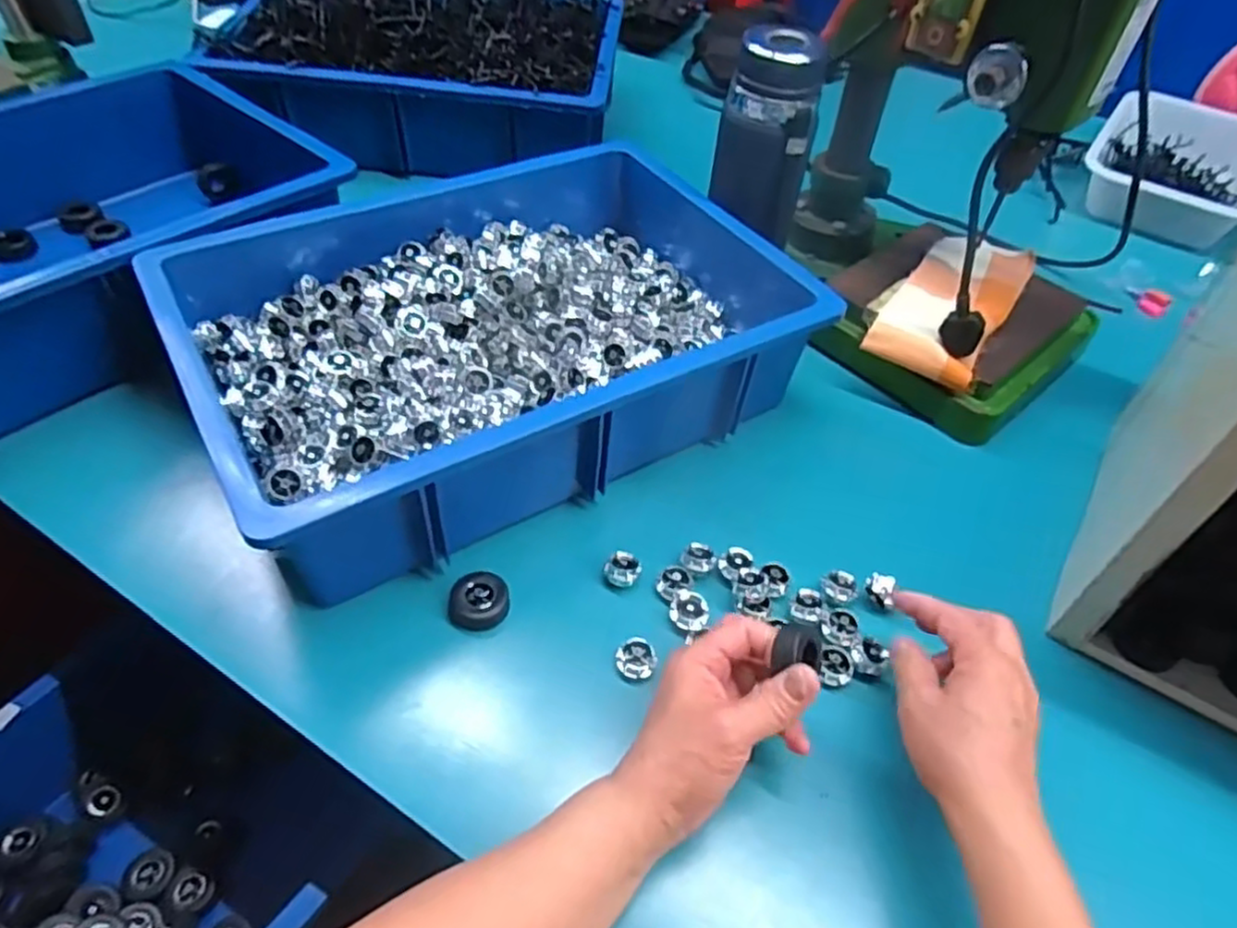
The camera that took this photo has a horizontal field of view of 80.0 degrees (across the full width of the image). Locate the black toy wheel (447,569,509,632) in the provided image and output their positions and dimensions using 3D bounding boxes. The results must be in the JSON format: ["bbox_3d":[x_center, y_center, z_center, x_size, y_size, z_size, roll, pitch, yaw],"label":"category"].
[{"bbox_3d":[-0.090,0.088,0.474,0.037,0.018,0.033,-5,50,-7],"label":"black toy wheel"}]

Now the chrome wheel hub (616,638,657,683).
[{"bbox_3d":[0.011,0.119,0.448,0.024,0.014,0.022,1,50,-2],"label":"chrome wheel hub"}]

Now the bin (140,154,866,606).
[{"bbox_3d":[-0.087,-0.121,0.585,0.457,0.107,0.333,-25,55,-22],"label":"bin"}]

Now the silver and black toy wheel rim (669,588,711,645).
[{"bbox_3d":[0.046,0.096,0.475,0.023,0.016,0.026,-26,55,-22],"label":"silver and black toy wheel rim"}]

